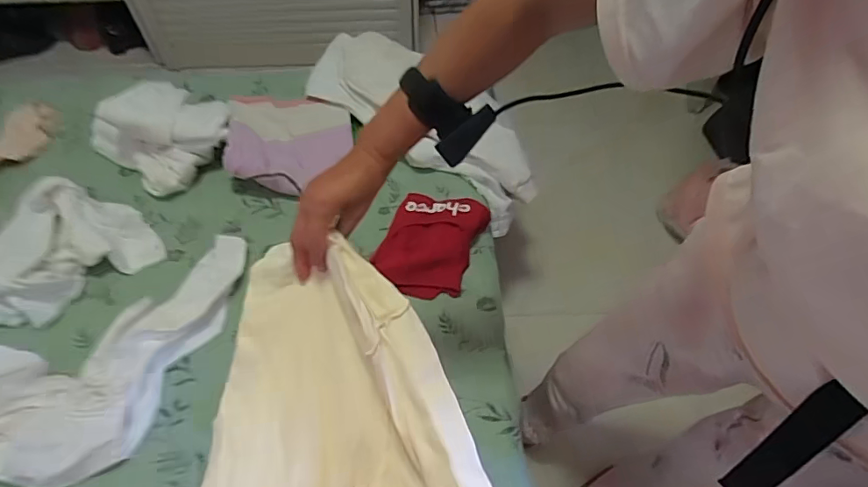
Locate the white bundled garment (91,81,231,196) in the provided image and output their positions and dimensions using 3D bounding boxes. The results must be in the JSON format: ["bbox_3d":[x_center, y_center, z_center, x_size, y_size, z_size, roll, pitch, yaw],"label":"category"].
[{"bbox_3d":[-0.585,-0.253,1.062,0.261,0.157,0.242,-34,64,-22],"label":"white bundled garment"}]

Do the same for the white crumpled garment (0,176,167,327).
[{"bbox_3d":[-0.706,0.014,0.910,0.319,0.110,0.203,-37,65,-23],"label":"white crumpled garment"}]

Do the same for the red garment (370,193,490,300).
[{"bbox_3d":[-0.009,-0.004,0.962,0.181,0.059,0.227,19,57,10],"label":"red garment"}]

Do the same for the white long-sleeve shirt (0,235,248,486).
[{"bbox_3d":[-0.575,0.220,0.817,0.588,0.056,0.294,-27,61,-18],"label":"white long-sleeve shirt"}]

